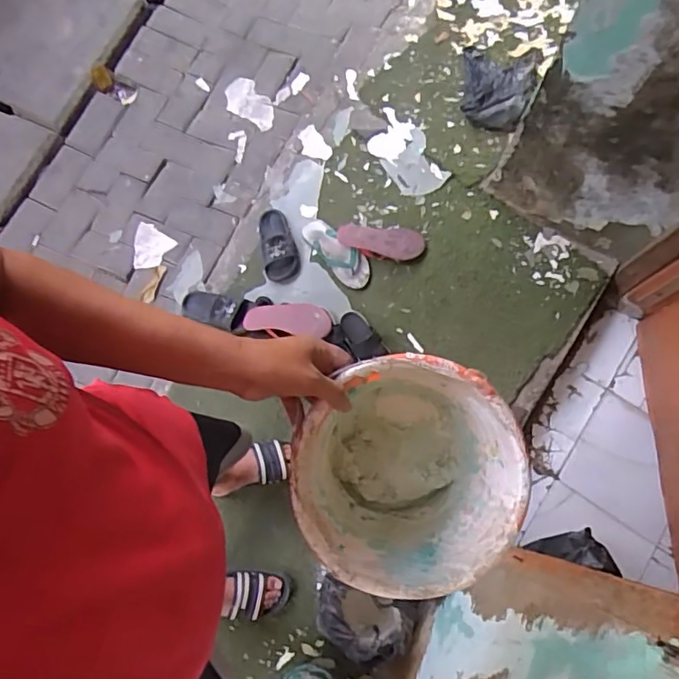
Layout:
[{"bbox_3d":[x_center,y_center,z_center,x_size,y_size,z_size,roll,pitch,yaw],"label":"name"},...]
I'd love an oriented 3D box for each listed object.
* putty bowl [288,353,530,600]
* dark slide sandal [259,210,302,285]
[{"bbox_3d":[0.070,0.155,0.608,0.230,0.177,0.229,0,74,-1],"label":"putty bowl"},{"bbox_3d":[-0.176,-0.285,1.582,0.107,0.065,0.249,-8,74,-3],"label":"dark slide sandal"}]

